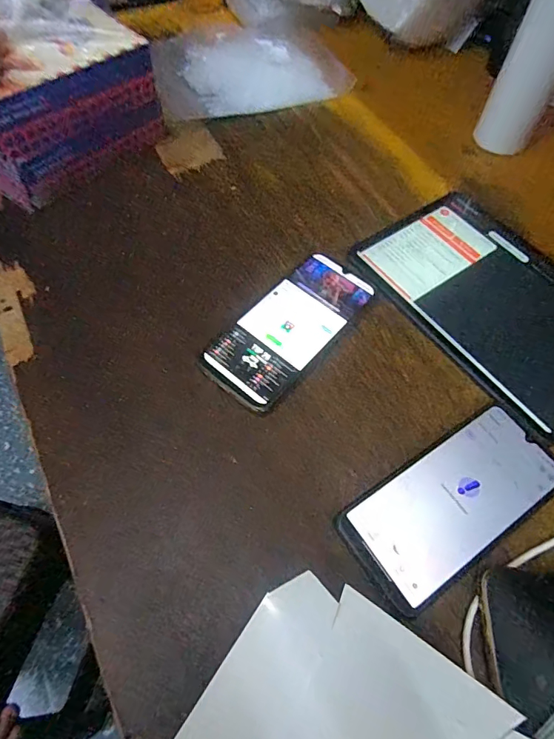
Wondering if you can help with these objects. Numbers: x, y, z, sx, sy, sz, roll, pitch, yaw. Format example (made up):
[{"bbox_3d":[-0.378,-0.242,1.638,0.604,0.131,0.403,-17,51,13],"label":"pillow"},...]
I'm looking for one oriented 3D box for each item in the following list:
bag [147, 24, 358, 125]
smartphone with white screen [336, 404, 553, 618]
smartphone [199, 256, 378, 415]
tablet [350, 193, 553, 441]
[{"bbox_3d":[-0.040,-0.398,0.573,0.245,0.030,0.162,-18,63,-12],"label":"bag"},{"bbox_3d":[0.131,0.094,0.317,0.169,0.007,0.077,-30,66,-18],"label":"smartphone with white screen"},{"bbox_3d":[0.013,-0.040,0.386,0.077,0.006,0.166,36,65,17],"label":"smartphone"},{"bbox_3d":[0.210,-0.071,0.413,0.164,0.006,0.250,-33,67,-19],"label":"tablet"}]

